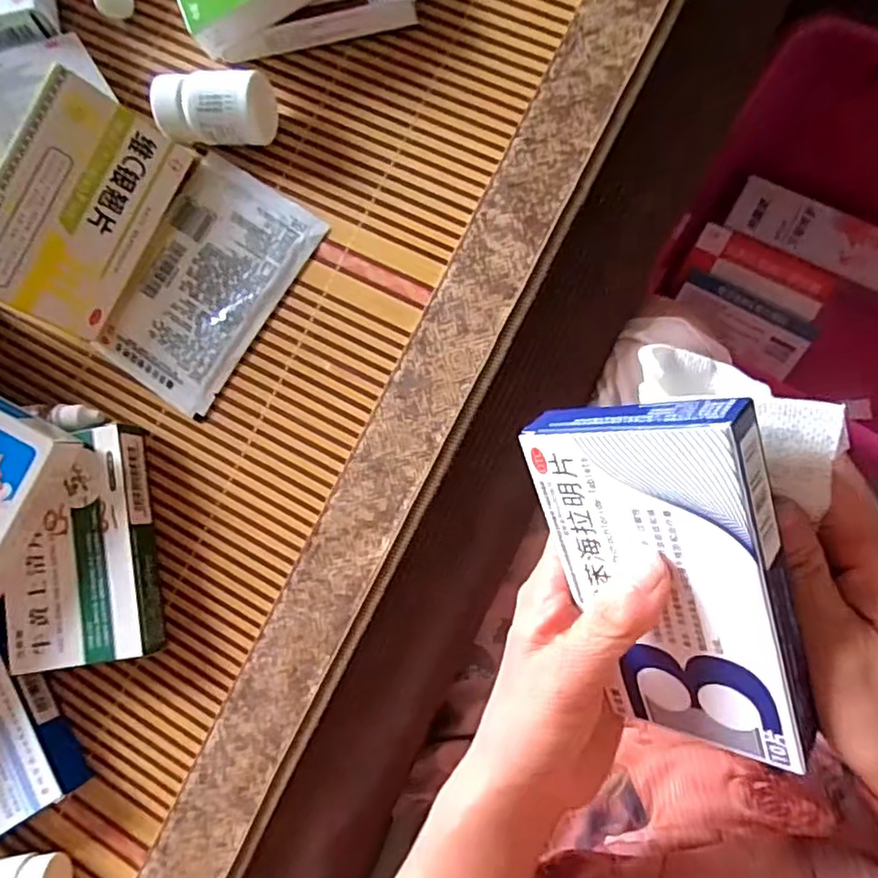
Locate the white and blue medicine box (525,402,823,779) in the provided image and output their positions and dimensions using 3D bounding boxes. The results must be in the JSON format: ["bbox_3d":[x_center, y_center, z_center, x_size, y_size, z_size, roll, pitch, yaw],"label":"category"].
[{"bbox_3d":[0.079,0.051,0.209,0.071,0.013,0.133,-7,109,42],"label":"white and blue medicine box"}]

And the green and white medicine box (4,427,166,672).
[{"bbox_3d":[-0.205,0.062,0.350,0.078,0.029,0.127,-10,83,7],"label":"green and white medicine box"}]

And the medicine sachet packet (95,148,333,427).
[{"bbox_3d":[-0.140,-0.092,0.363,0.088,0.010,0.136,34,90,10],"label":"medicine sachet packet"}]

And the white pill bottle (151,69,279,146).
[{"bbox_3d":[-0.128,-0.187,0.352,0.061,0.035,0.036,6,86,9],"label":"white pill bottle"}]

